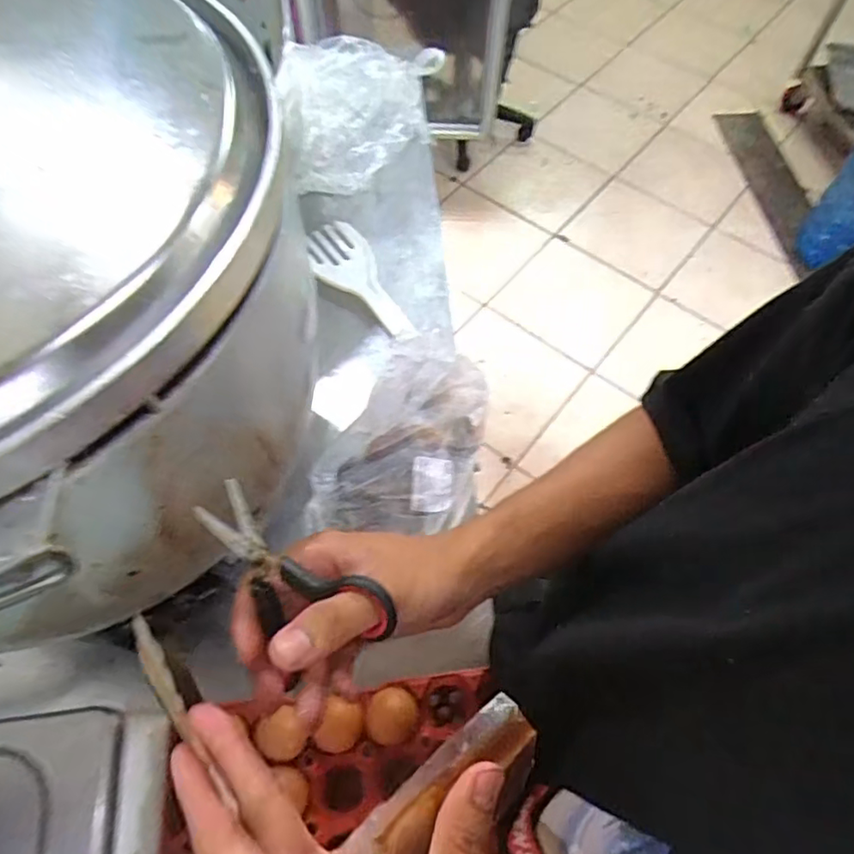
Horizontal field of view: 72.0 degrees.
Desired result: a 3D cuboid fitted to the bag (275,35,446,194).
[{"bbox_3d":[-0.109,-0.500,0.913,0.237,0.124,0.262,-10,61,-6],"label":"bag"}]

